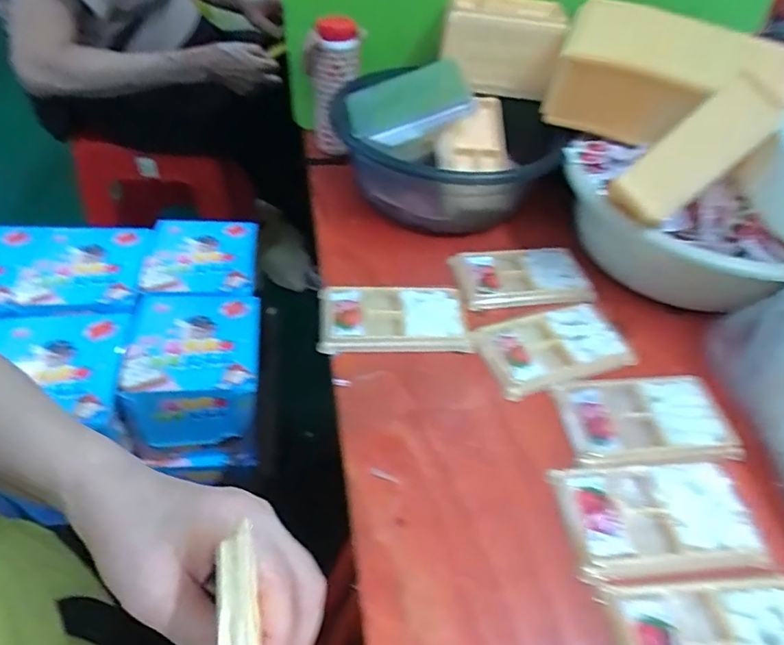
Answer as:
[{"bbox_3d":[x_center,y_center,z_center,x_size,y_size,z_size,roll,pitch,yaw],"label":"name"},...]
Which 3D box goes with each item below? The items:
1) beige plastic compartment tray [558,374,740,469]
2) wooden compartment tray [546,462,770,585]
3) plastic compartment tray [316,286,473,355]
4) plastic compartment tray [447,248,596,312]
[{"bbox_3d":[0.211,0.080,0.438,0.137,0.009,0.078,-3,47,-5],"label":"beige plastic compartment tray"},{"bbox_3d":[0.194,0.137,0.377,0.134,0.011,0.079,-4,47,-5],"label":"wooden compartment tray"},{"bbox_3d":[0.001,-0.003,0.496,0.136,0.018,0.073,-1,47,-3],"label":"plastic compartment tray"},{"bbox_3d":[0.137,-0.047,0.553,0.137,0.016,0.078,-6,48,-7],"label":"plastic compartment tray"}]

